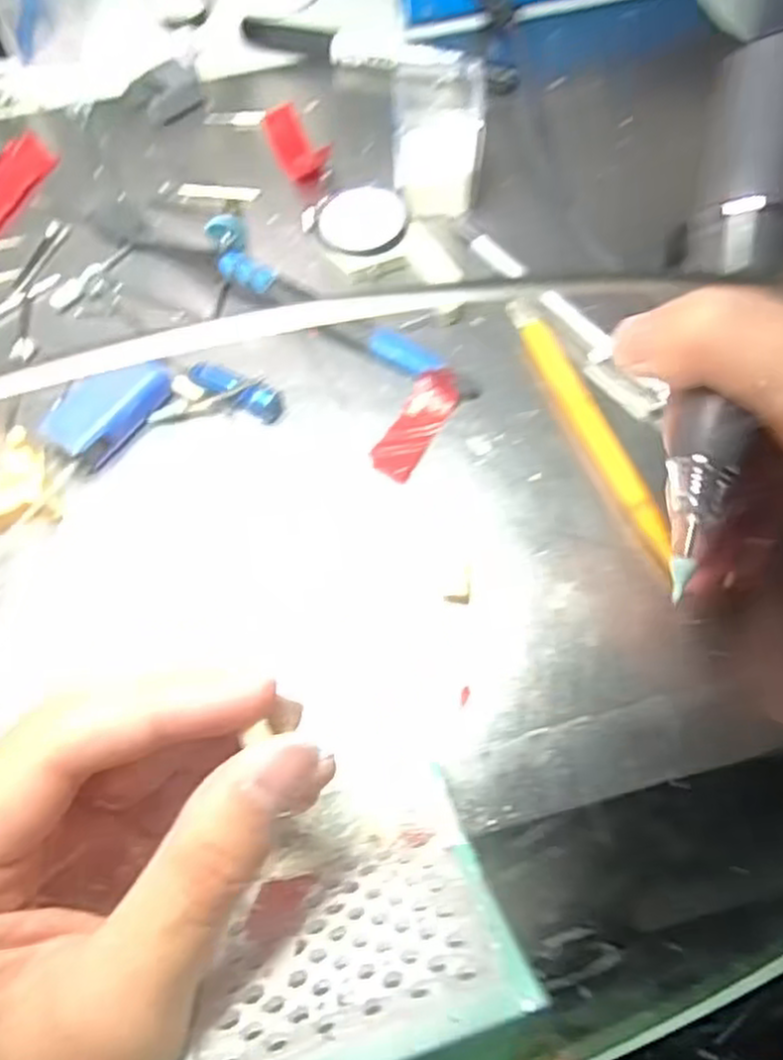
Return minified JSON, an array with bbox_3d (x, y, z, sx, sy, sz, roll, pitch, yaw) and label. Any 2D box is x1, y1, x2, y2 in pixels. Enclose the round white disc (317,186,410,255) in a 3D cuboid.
[{"bbox_3d":[-0.012,-0.129,0.310,0.037,0.011,0.028,-5,66,-1],"label":"round white disc"}]

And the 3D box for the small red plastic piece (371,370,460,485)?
[{"bbox_3d":[0.009,-0.039,0.269,0.017,0.008,0.045,23,69,11],"label":"small red plastic piece"}]

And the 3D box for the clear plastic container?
[{"bbox_3d":[0.020,-0.164,0.313,0.037,0.032,0.051,-2,66,1],"label":"clear plastic container"}]

